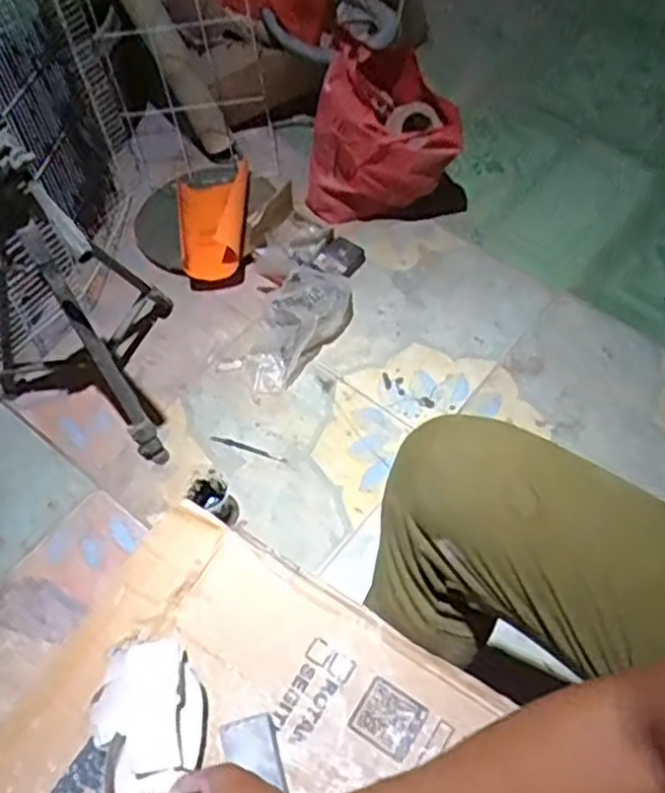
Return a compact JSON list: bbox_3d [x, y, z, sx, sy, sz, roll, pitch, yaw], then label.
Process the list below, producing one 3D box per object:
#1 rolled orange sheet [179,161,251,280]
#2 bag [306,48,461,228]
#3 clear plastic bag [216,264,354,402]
[{"bbox_3d":[-0.229,-0.349,1.453,0.141,0.069,0.291,-6,59,-2],"label":"rolled orange sheet"},{"bbox_3d":[0.088,-0.481,1.402,0.271,0.266,0.167,-3,59,0],"label":"bag"},{"bbox_3d":[-0.073,-0.138,1.326,0.130,0.115,0.270,38,67,22],"label":"clear plastic bag"}]

